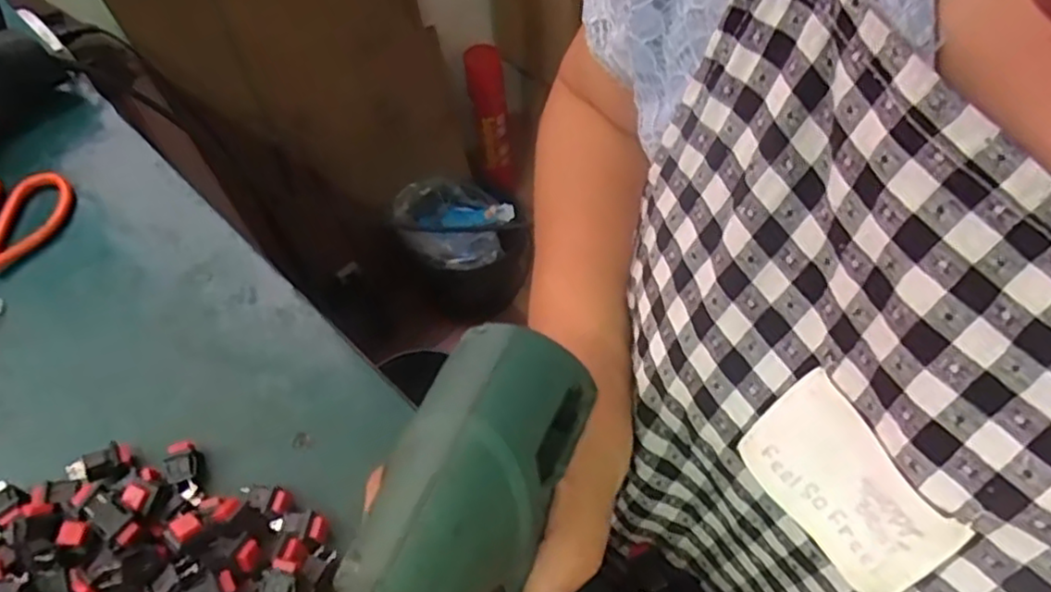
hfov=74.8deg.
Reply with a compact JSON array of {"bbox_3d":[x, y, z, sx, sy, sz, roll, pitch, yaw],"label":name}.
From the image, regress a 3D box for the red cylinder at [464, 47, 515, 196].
[{"bbox_3d":[-0.058,-0.289,1.164,0.063,0.264,0.068,-10,57,-4],"label":"red cylinder"}]

